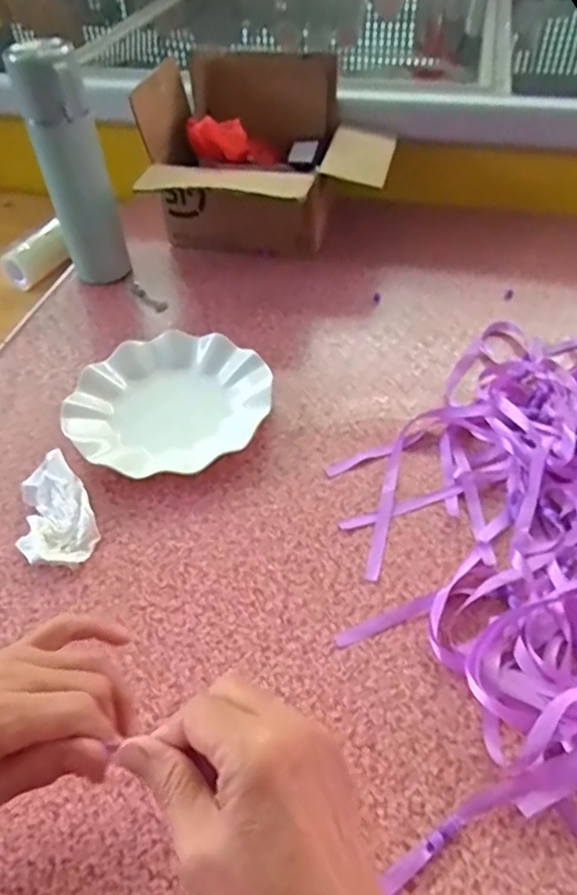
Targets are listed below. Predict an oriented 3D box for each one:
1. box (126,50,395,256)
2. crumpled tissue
[{"bbox_3d":[-0.037,-0.333,0.730,0.263,0.187,0.229,16,51,17],"label":"box"},{"bbox_3d":[-0.193,0.052,0.490,0.058,0.026,0.097,-22,51,-15],"label":"crumpled tissue"}]

